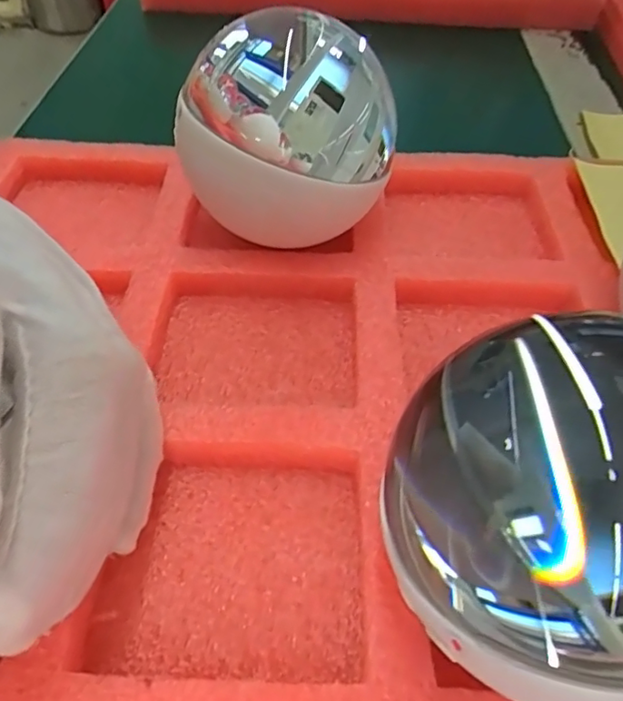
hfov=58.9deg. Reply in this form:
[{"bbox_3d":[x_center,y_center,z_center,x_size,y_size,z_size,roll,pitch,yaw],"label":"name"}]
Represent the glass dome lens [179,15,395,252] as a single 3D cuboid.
[{"bbox_3d":[-0.007,-0.068,0.182,0.060,0.076,0.065,-28,56,-22],"label":"glass dome lens"}]

